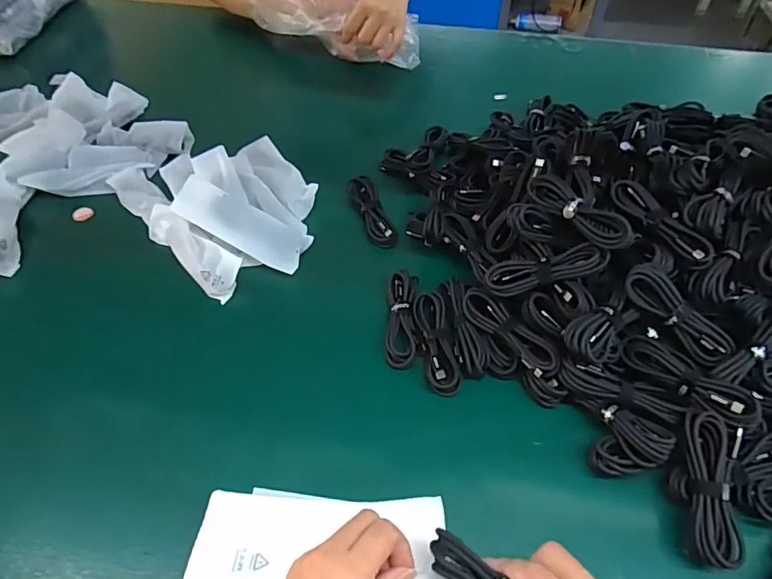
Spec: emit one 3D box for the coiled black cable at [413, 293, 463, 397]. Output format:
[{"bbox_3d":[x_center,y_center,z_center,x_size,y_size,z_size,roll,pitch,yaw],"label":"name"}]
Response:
[{"bbox_3d":[0.049,0.050,0.492,0.034,0.025,0.106,-7,52,-5],"label":"coiled black cable"}]

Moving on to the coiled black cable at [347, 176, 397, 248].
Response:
[{"bbox_3d":[-0.017,-0.098,0.612,0.032,0.019,0.116,-16,54,-12],"label":"coiled black cable"}]

